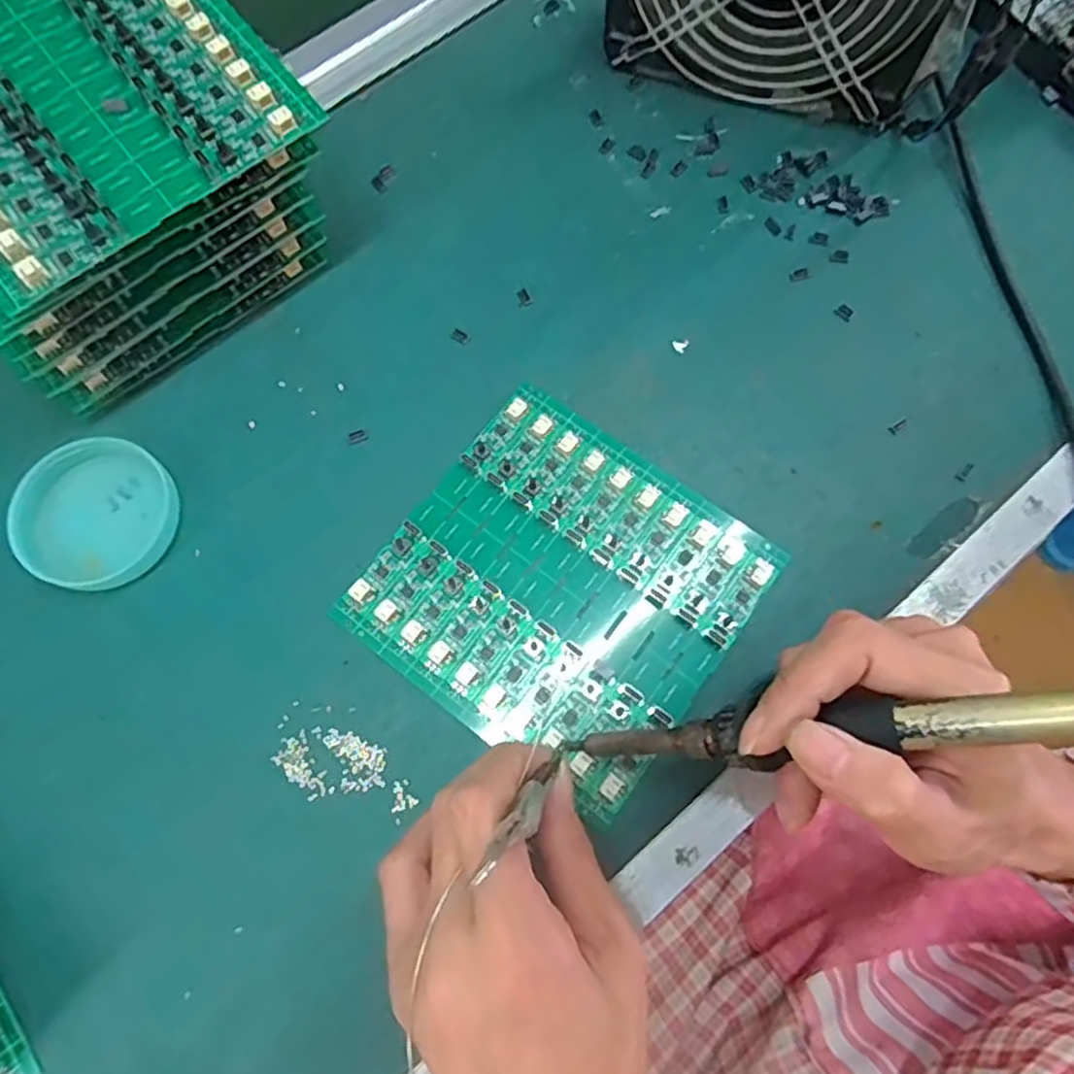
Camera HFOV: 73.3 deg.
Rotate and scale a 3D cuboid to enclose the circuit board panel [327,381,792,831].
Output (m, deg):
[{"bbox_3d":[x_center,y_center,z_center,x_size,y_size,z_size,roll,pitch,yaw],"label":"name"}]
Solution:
[{"bbox_3d":[0.010,0.020,0.300,0.137,0.005,0.134,37,77,11],"label":"circuit board panel"}]

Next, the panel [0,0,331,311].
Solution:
[{"bbox_3d":[-0.174,-0.174,0.275,0.131,0.013,0.137,-38,77,-10],"label":"panel"}]

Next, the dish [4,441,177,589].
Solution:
[{"bbox_3d":[-0.189,-0.011,0.308,0.063,0.011,0.065,0,74,1],"label":"dish"}]

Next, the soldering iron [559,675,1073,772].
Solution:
[{"bbox_3d":[0.105,0.055,0.214,0.220,0.030,0.024,-16,70,35],"label":"soldering iron"}]

